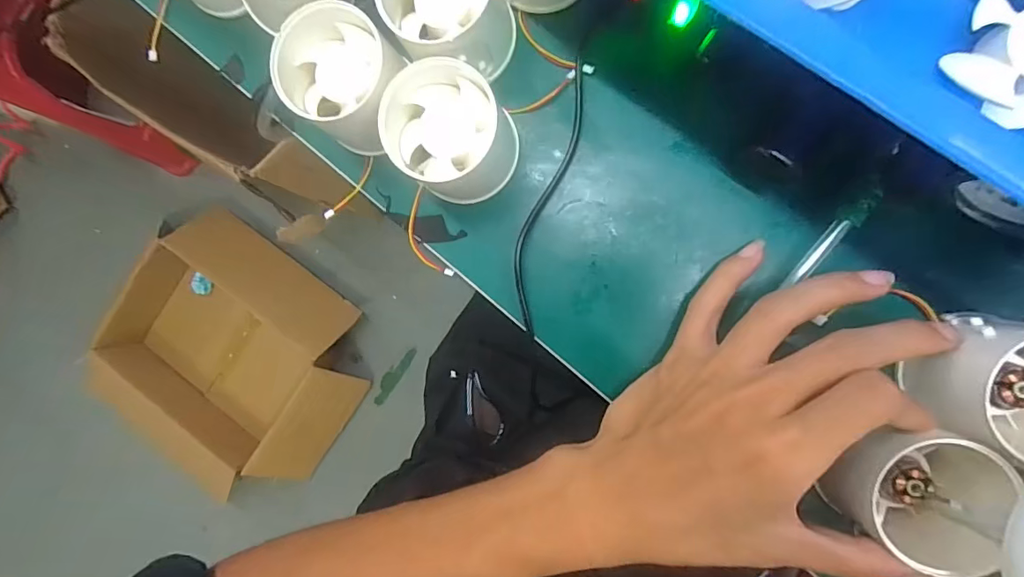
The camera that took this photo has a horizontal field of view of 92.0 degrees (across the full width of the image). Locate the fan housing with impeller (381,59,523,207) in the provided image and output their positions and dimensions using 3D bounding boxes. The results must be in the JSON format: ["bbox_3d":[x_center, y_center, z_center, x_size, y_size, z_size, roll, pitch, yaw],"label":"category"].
[{"bbox_3d":[-0.027,-0.071,0.234,0.049,0.054,0.052,0,91,8],"label":"fan housing with impeller"}]

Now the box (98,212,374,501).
[{"bbox_3d":[-0.570,0.154,1.019,0.501,0.131,0.529,35,96,6],"label":"box"}]

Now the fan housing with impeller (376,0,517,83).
[{"bbox_3d":[-0.029,-0.129,0.230,0.053,0.048,0.057,-18,88,8],"label":"fan housing with impeller"}]

